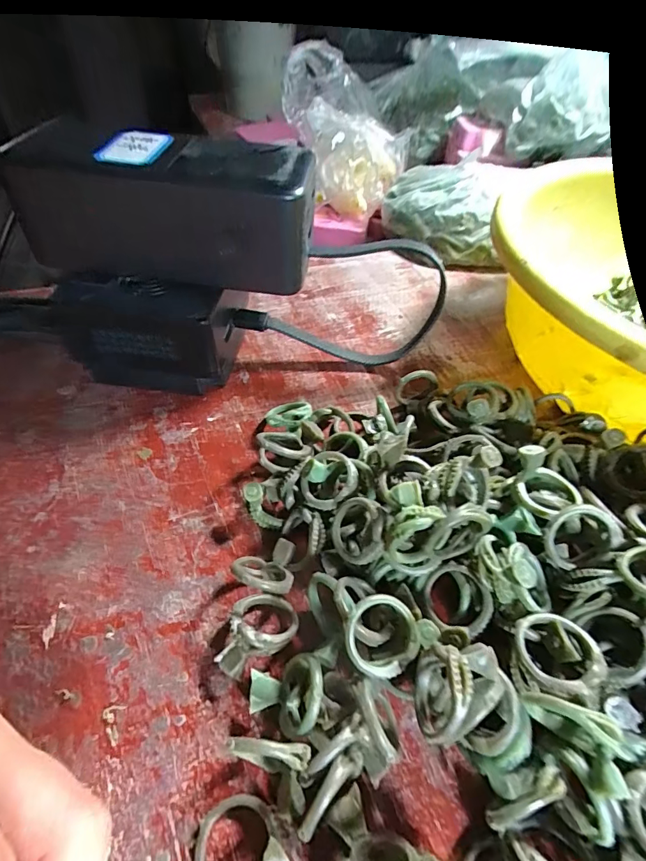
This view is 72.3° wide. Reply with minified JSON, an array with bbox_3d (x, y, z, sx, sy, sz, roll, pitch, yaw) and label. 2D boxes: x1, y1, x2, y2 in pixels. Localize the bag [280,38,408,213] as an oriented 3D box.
[{"bbox_3d":[0.020,-0.243,0.362,0.101,0.092,0.106,7,50,2],"label":"bag"}]

